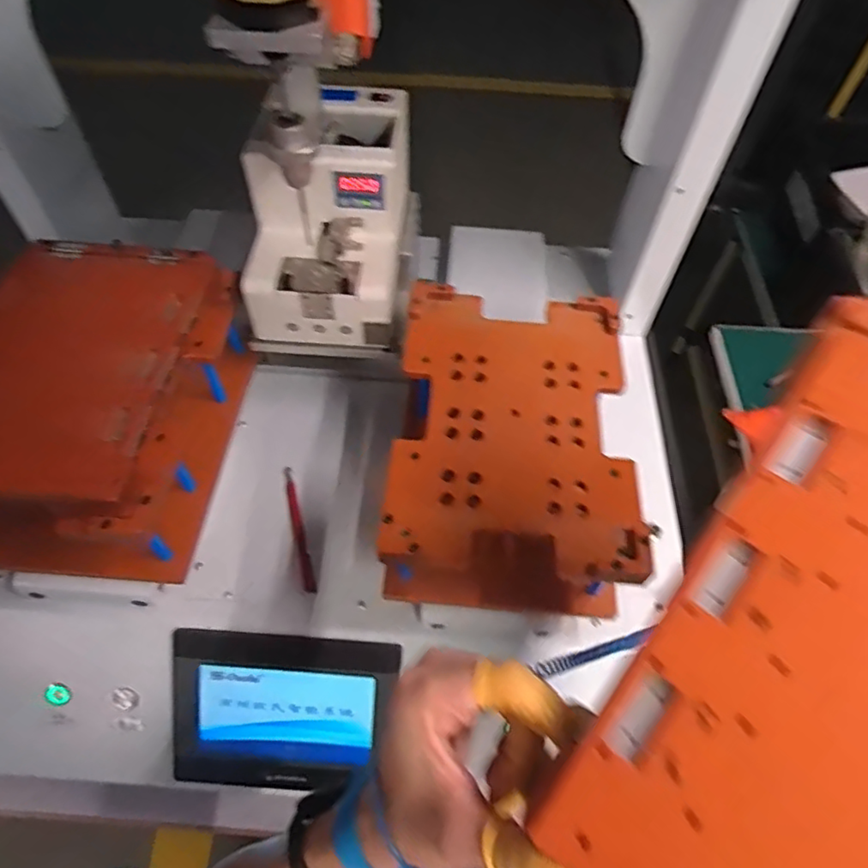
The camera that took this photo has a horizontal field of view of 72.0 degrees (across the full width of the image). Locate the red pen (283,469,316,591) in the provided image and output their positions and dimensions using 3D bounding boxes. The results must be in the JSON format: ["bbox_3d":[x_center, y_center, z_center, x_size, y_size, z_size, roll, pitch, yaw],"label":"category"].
[{"bbox_3d":[-0.130,0.089,0.574,0.012,0.007,0.132,-12,58,-10],"label":"red pen"}]

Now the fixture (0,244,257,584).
[{"bbox_3d":[-0.289,-0.022,0.522,0.185,0.136,0.261,5,56,1],"label":"fixture"}]

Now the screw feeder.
[{"bbox_3d":[-0.092,-0.203,0.575,0.140,0.159,0.200,6,56,2],"label":"screw feeder"}]

